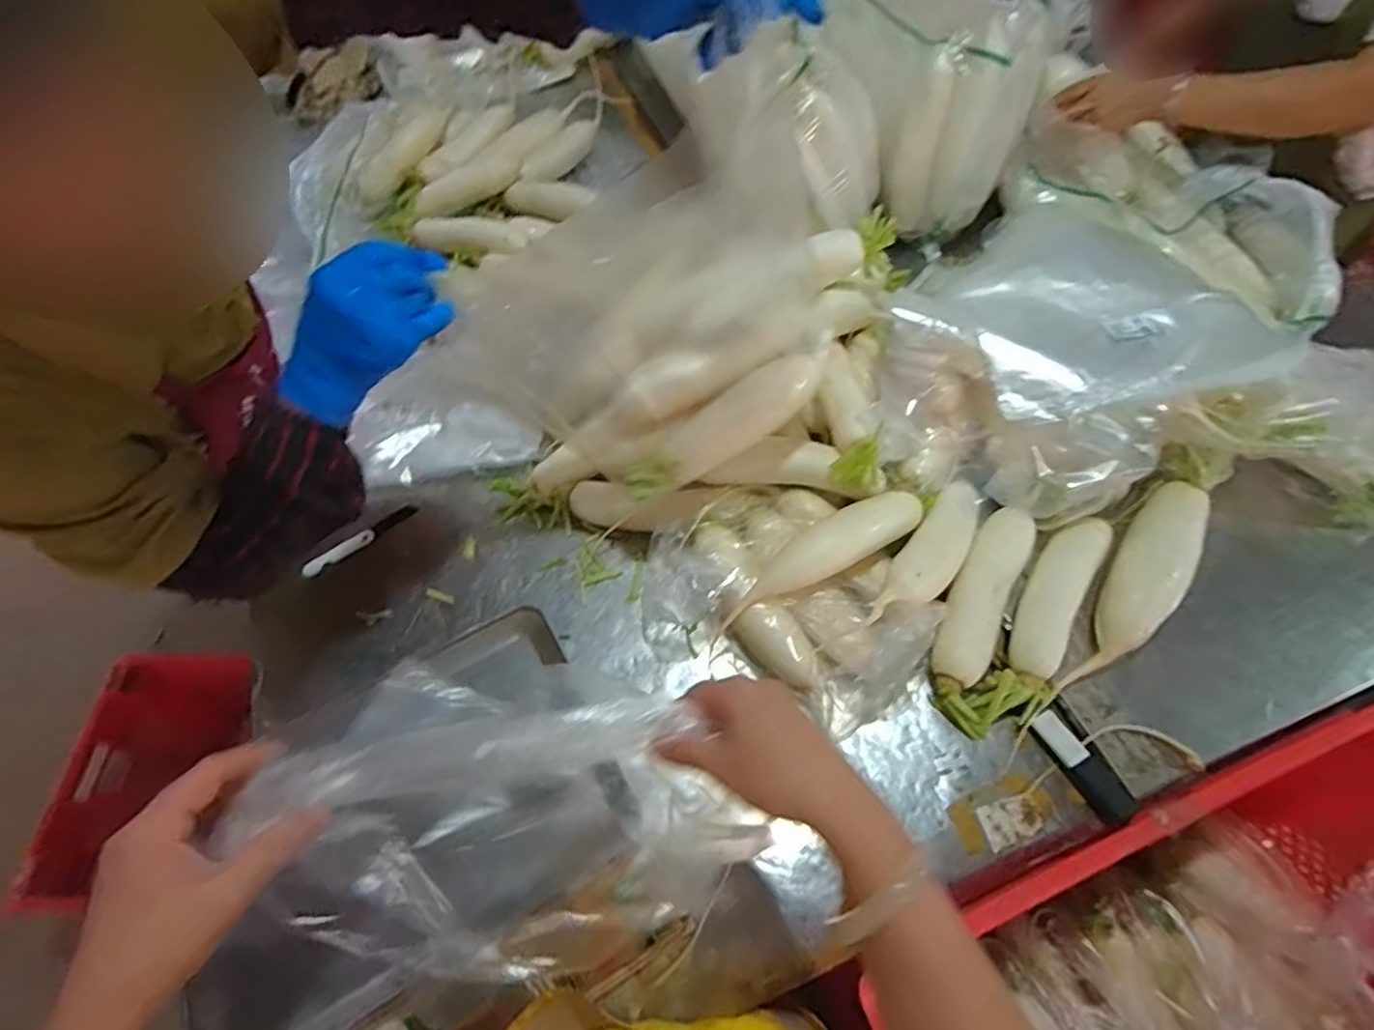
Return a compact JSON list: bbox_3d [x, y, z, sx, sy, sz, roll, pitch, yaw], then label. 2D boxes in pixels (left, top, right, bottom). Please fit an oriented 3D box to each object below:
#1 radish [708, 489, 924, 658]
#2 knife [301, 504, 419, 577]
[{"bbox_3d":[0.143,0.048,0.670,0.263,0.059,0.059,-31,63,-16],"label":"radish"},{"bbox_3d":[-0.413,0.031,0.797,0.149,0.010,0.021,-36,64,-18],"label":"knife"}]

